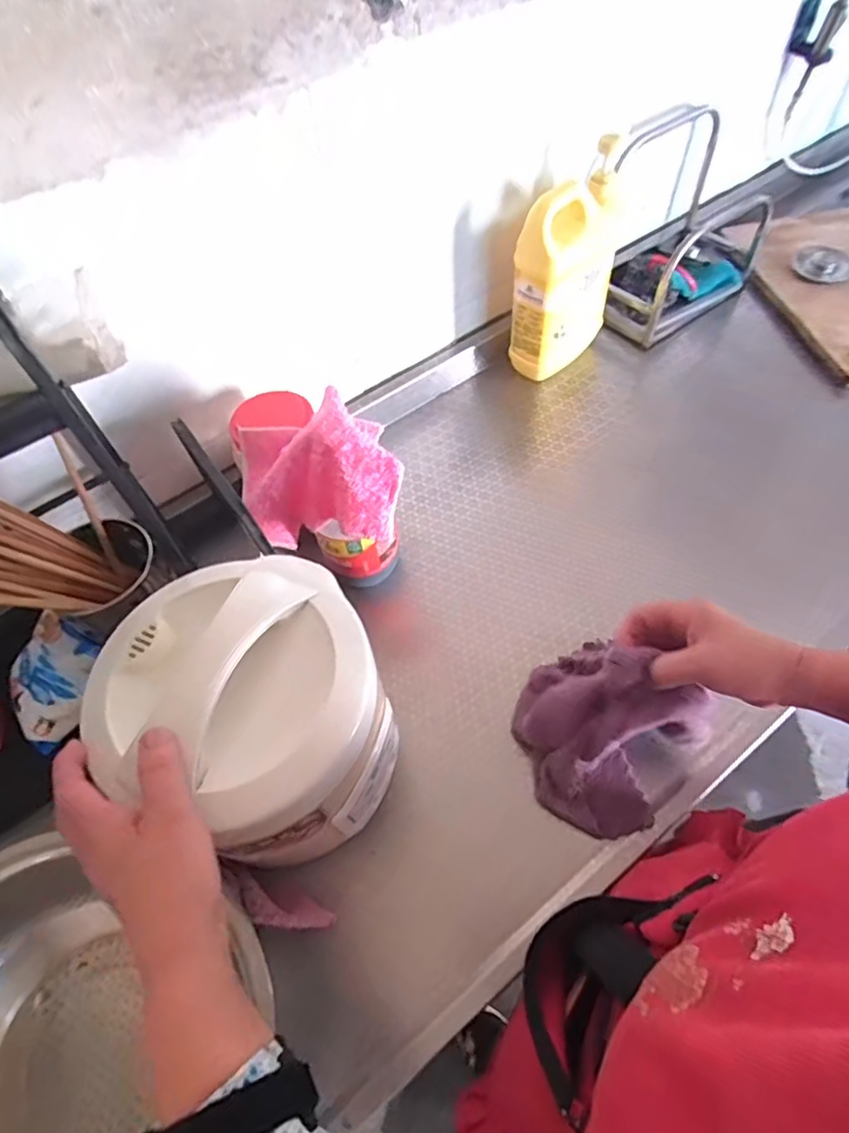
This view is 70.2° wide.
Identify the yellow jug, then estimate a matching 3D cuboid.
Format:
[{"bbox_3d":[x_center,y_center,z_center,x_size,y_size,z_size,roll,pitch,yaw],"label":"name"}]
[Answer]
[{"bbox_3d":[0.188,-0.381,0.796,0.088,0.252,0.166,24,63,17],"label":"yellow jug"}]

